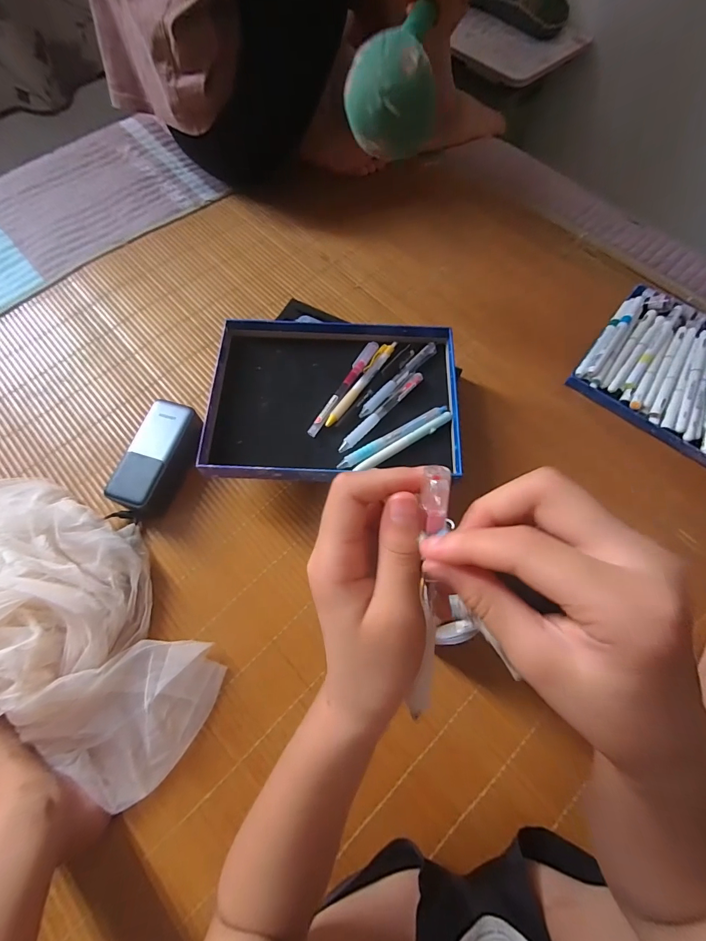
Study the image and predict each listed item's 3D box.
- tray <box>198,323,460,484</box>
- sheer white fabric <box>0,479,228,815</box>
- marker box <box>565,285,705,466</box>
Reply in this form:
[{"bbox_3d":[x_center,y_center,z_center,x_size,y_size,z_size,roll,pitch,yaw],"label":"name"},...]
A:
[{"bbox_3d":[-0.019,-0.086,0.444,0.268,0.031,0.203,1,69,1],"label":"tray"},{"bbox_3d":[-0.417,0.211,0.360,0.489,0.073,0.365,-32,72,-11],"label":"sheer white fabric"},{"bbox_3d":[0.445,-0.113,0.492,0.264,0.043,0.190,39,74,15],"label":"marker box"}]

